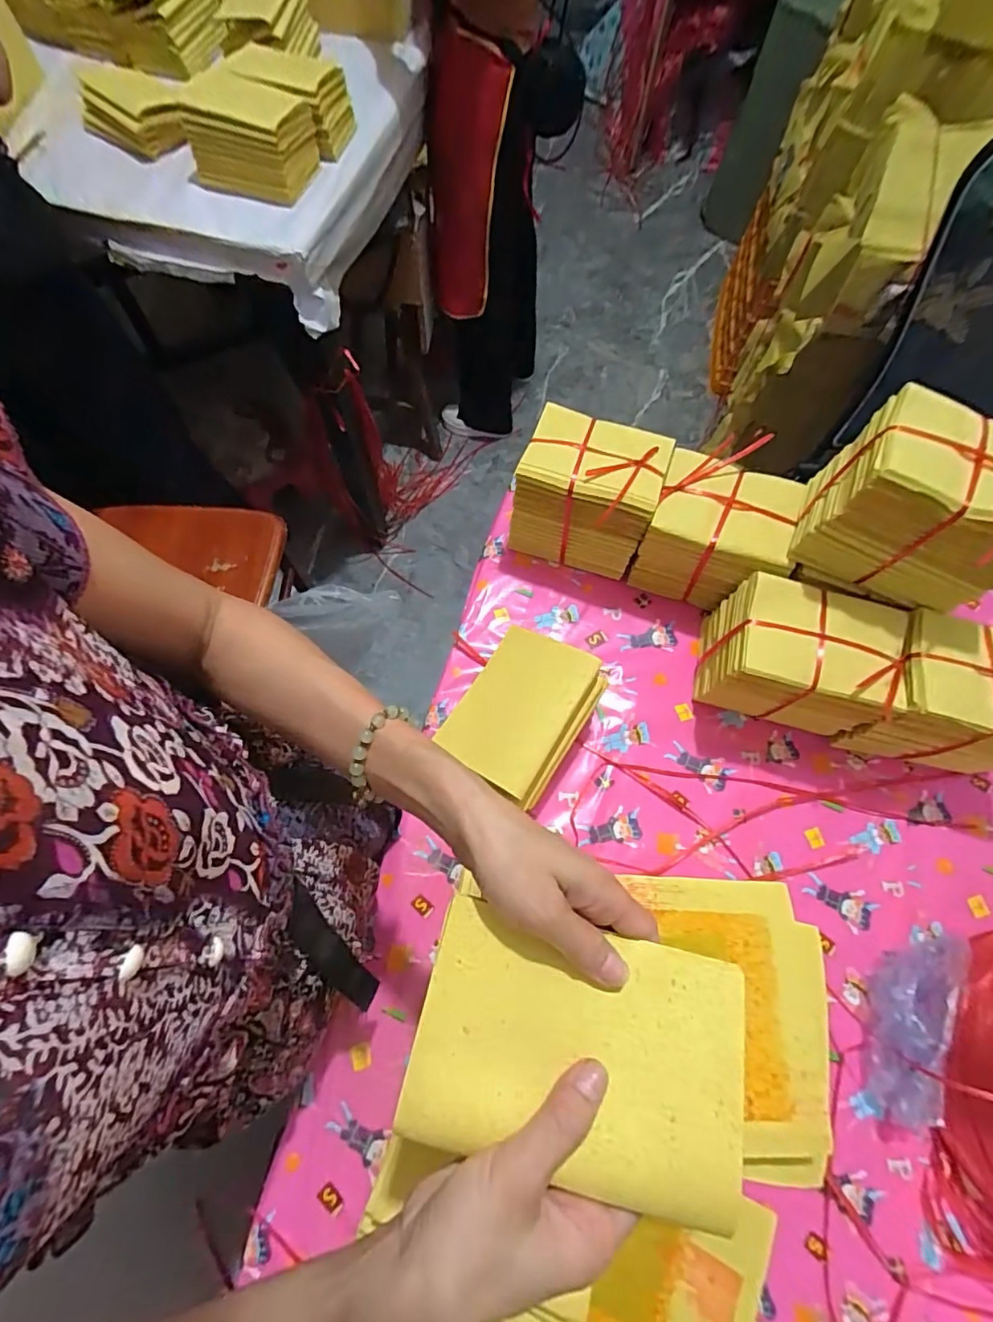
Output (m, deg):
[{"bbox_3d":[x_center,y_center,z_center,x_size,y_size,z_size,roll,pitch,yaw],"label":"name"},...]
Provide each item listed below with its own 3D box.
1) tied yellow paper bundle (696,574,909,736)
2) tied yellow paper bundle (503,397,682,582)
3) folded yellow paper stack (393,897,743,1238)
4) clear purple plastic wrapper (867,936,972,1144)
[{"bbox_3d":[0.334,-0.001,0.610,0.164,0.150,0.116,14,69,3],"label":"tied yellow paper bundle"},{"bbox_3d":[0.112,-0.210,0.674,0.162,0.143,0.120,17,69,5],"label":"tied yellow paper bundle"},{"bbox_3d":[0.041,0.194,0.267,0.157,0.017,0.106,13,69,3],"label":"folded yellow paper stack"},{"bbox_3d":[0.413,0.360,0.520,0.079,0.059,0.196,20,70,6],"label":"clear purple plastic wrapper"}]

